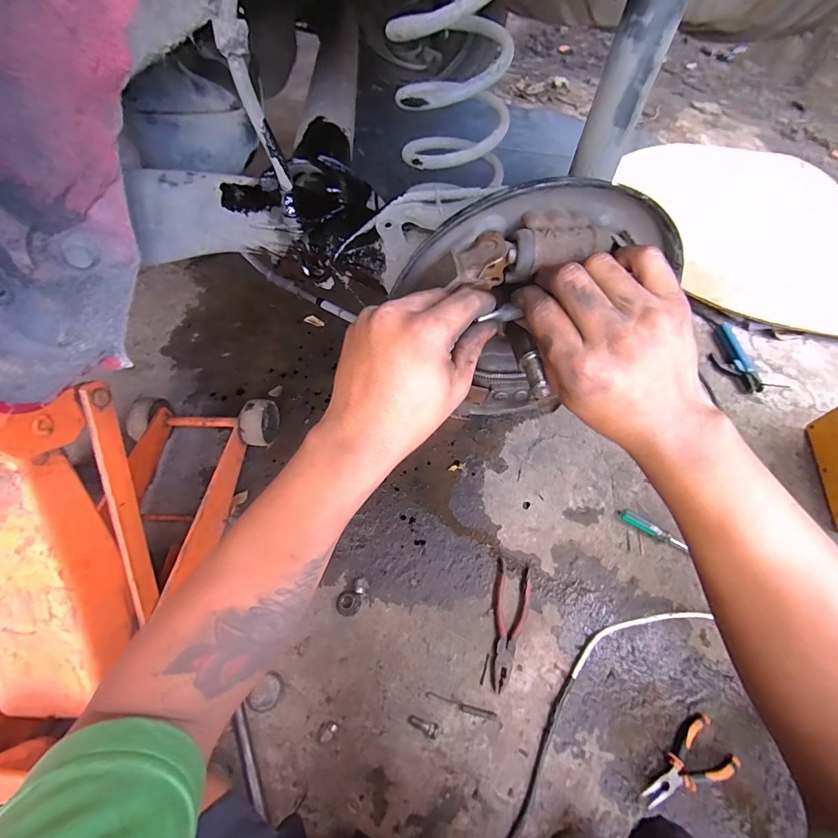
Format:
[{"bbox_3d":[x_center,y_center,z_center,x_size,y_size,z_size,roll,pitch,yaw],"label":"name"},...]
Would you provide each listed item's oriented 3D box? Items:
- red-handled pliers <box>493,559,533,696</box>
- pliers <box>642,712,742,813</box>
[{"bbox_3d":[0.150,0.339,0.650,0.059,0.009,0.193,12,59,8],"label":"red-handled pliers"},{"bbox_3d":[0.380,0.497,0.555,0.149,0.018,0.068,-23,61,-13],"label":"pliers"}]

